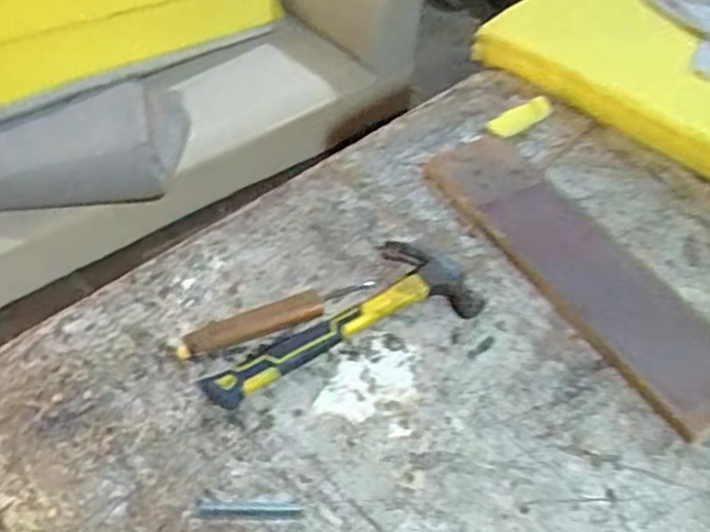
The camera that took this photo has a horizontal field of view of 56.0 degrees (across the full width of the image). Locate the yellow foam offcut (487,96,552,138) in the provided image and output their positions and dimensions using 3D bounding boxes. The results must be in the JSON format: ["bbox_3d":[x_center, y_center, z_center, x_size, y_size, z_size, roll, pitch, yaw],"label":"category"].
[{"bbox_3d":[0.222,-0.196,0.891,0.113,0.017,0.037,-34,60,-27],"label":"yellow foam offcut"}]

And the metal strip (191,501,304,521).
[{"bbox_3d":[-0.087,0.201,0.546,0.088,0.004,0.014,4,50,-1],"label":"metal strip"}]

